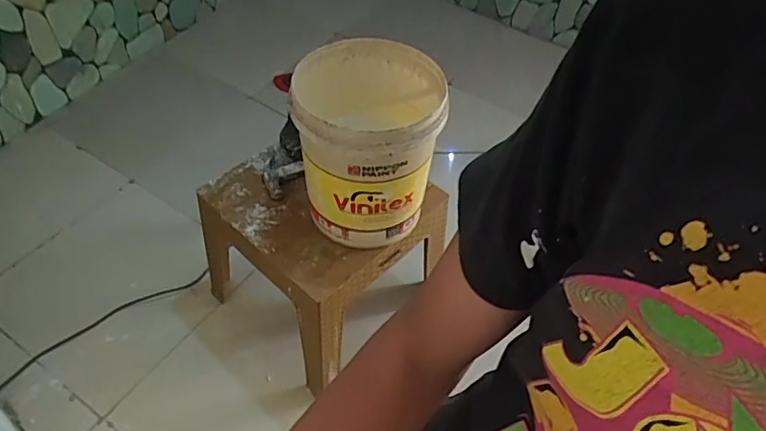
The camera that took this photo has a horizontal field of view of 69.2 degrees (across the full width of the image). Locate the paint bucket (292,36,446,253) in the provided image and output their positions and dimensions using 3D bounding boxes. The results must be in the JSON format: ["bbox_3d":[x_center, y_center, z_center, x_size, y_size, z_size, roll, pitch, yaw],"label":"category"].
[{"bbox_3d":[-0.031,-0.148,1.205,0.297,0.358,0.288,2,50,-3],"label":"paint bucket"}]

